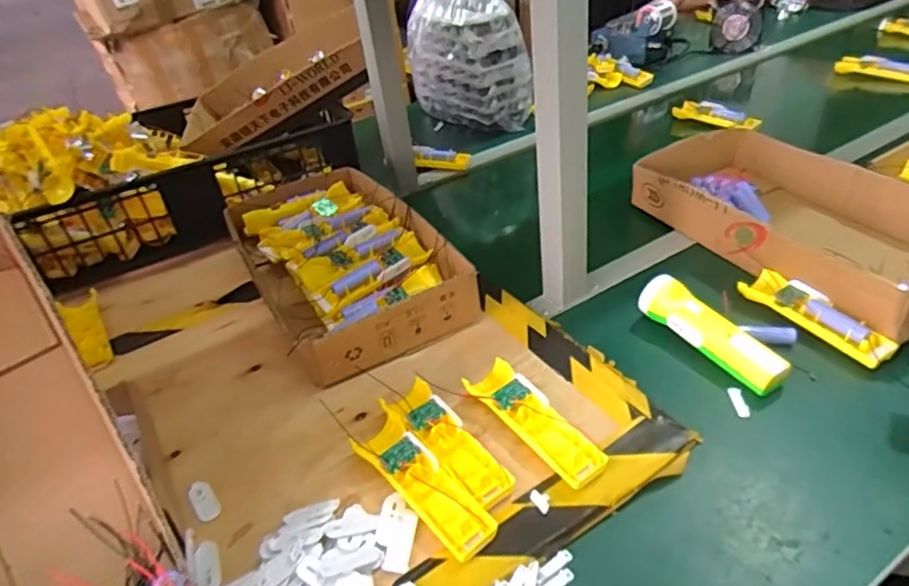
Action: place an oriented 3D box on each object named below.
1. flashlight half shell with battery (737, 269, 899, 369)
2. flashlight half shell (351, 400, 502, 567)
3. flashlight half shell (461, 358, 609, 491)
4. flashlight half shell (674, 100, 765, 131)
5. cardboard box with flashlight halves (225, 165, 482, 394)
[{"bbox_3d":[0.399,0.024,0.657,0.050,0.027,0.160,-24,39,-21],"label":"flashlight half shell with battery"},{"bbox_3d":[-0.031,0.169,0.532,0.049,0.030,0.166,-31,42,-27],"label":"flashlight half shell"},{"bbox_3d":[0.076,0.125,0.576,0.054,0.028,0.159,-28,41,-24],"label":"flashlight half shell"},{"bbox_3d":[0.515,-0.349,1.163,0.165,0.037,0.049,22,46,34],"label":"flashlight half shell"},{"bbox_3d":[-0.160,-0.059,0.812,0.220,0.073,0.433,-23,39,-19],"label":"cardboard box with flashlight halves"}]

